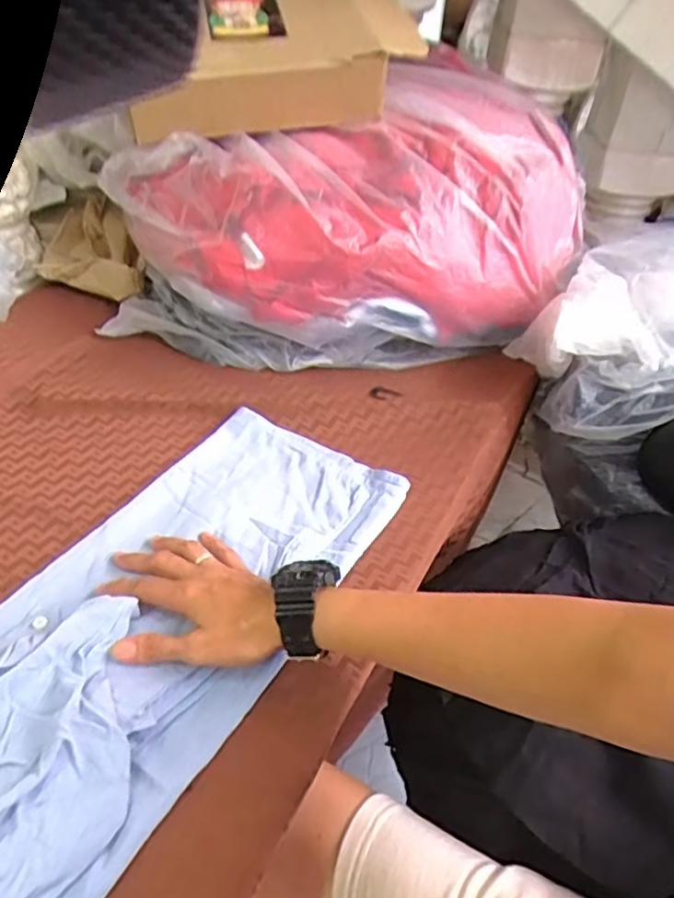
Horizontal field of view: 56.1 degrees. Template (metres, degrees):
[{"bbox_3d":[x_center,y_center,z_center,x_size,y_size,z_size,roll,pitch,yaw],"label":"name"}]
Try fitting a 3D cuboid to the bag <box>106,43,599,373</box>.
[{"bbox_3d":[0.034,-0.258,0.746,0.548,0.253,0.271,-17,46,-23],"label":"bag"}]

